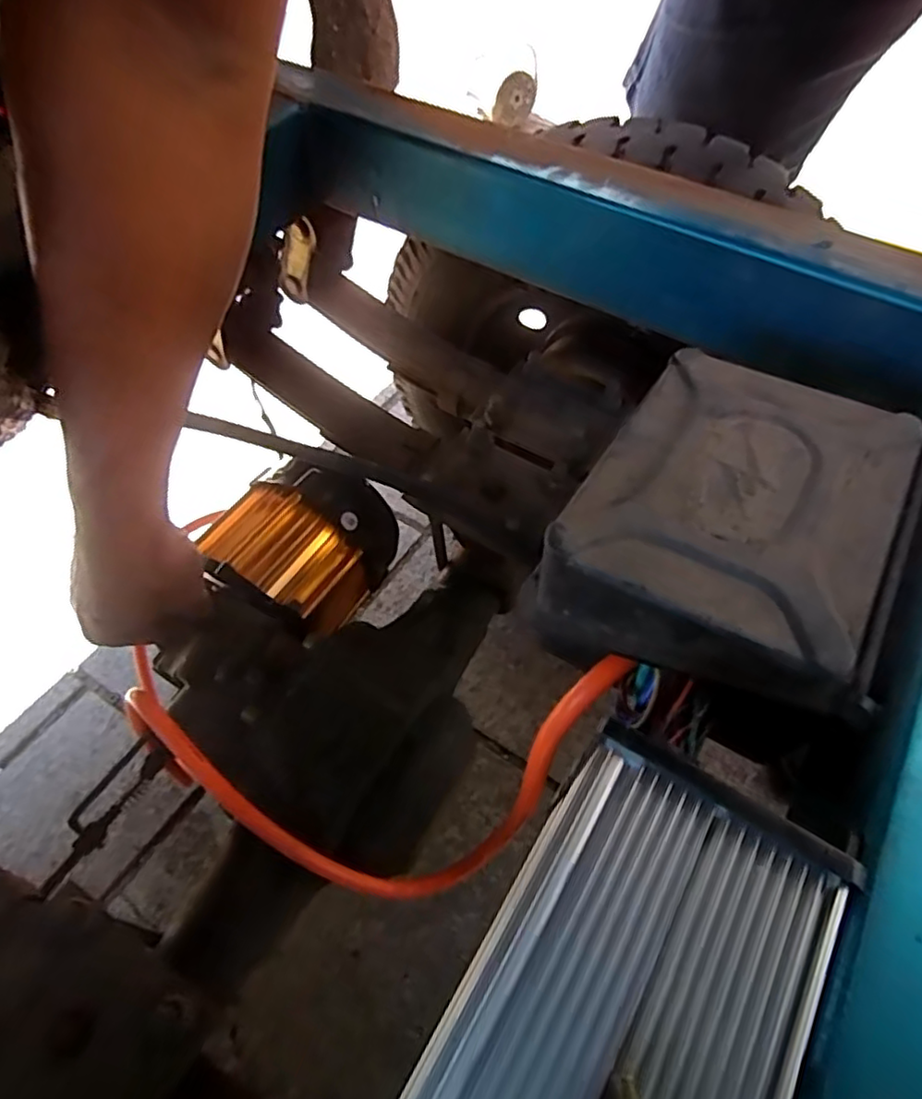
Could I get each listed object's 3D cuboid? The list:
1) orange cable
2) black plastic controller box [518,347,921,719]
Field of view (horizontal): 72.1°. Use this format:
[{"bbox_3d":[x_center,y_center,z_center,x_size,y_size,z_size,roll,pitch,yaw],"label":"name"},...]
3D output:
[{"bbox_3d":[-0.074,0.104,0.347,0.244,0.255,0.037,19,39,2],"label":"orange cable"},{"bbox_3d":[0.115,-0.013,0.278,0.127,0.050,0.154,27,58,18],"label":"black plastic controller box"}]

